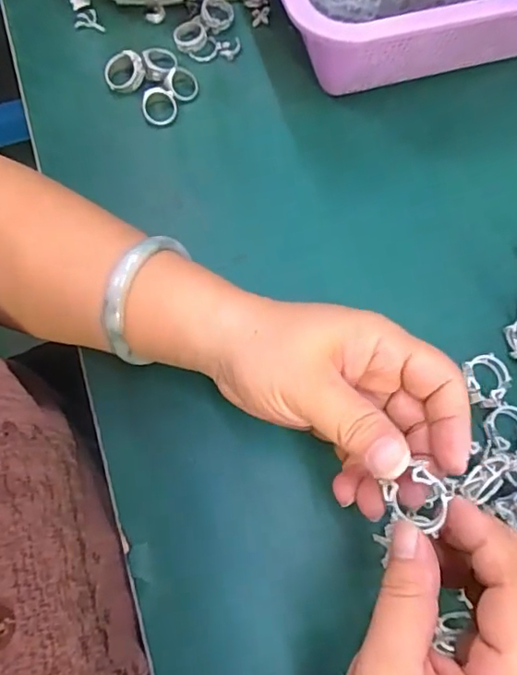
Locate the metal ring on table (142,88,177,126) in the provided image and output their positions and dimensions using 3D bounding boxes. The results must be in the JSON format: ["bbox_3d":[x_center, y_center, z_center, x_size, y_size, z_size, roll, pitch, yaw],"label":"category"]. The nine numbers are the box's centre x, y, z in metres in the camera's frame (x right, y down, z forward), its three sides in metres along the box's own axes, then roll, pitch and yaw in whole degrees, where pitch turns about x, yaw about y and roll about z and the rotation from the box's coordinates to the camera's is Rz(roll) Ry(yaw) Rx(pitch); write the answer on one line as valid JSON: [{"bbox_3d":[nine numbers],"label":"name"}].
[{"bbox_3d":[-0.068,-0.160,0.376,0.025,0.005,0.025,-2,95,-18],"label":"metal ring on table"}]

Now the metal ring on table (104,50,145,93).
[{"bbox_3d":[-0.094,-0.186,0.380,0.027,0.012,0.024,-34,75,-10],"label":"metal ring on table"}]

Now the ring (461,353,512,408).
[{"bbox_3d":[0.130,0.025,0.309,0.026,0.007,0.030,-14,73,-4],"label":"ring"}]

